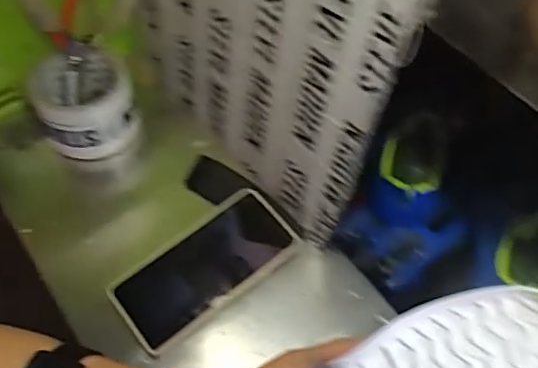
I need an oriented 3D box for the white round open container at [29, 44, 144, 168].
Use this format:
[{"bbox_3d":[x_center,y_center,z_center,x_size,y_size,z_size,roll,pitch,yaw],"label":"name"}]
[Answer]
[{"bbox_3d":[-0.191,-0.081,0.602,0.091,0.083,0.096,0,56,0],"label":"white round open container"}]

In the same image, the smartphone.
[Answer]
[{"bbox_3d":[-0.057,0.074,0.519,0.166,0.013,0.078,-34,63,-21],"label":"smartphone"}]

